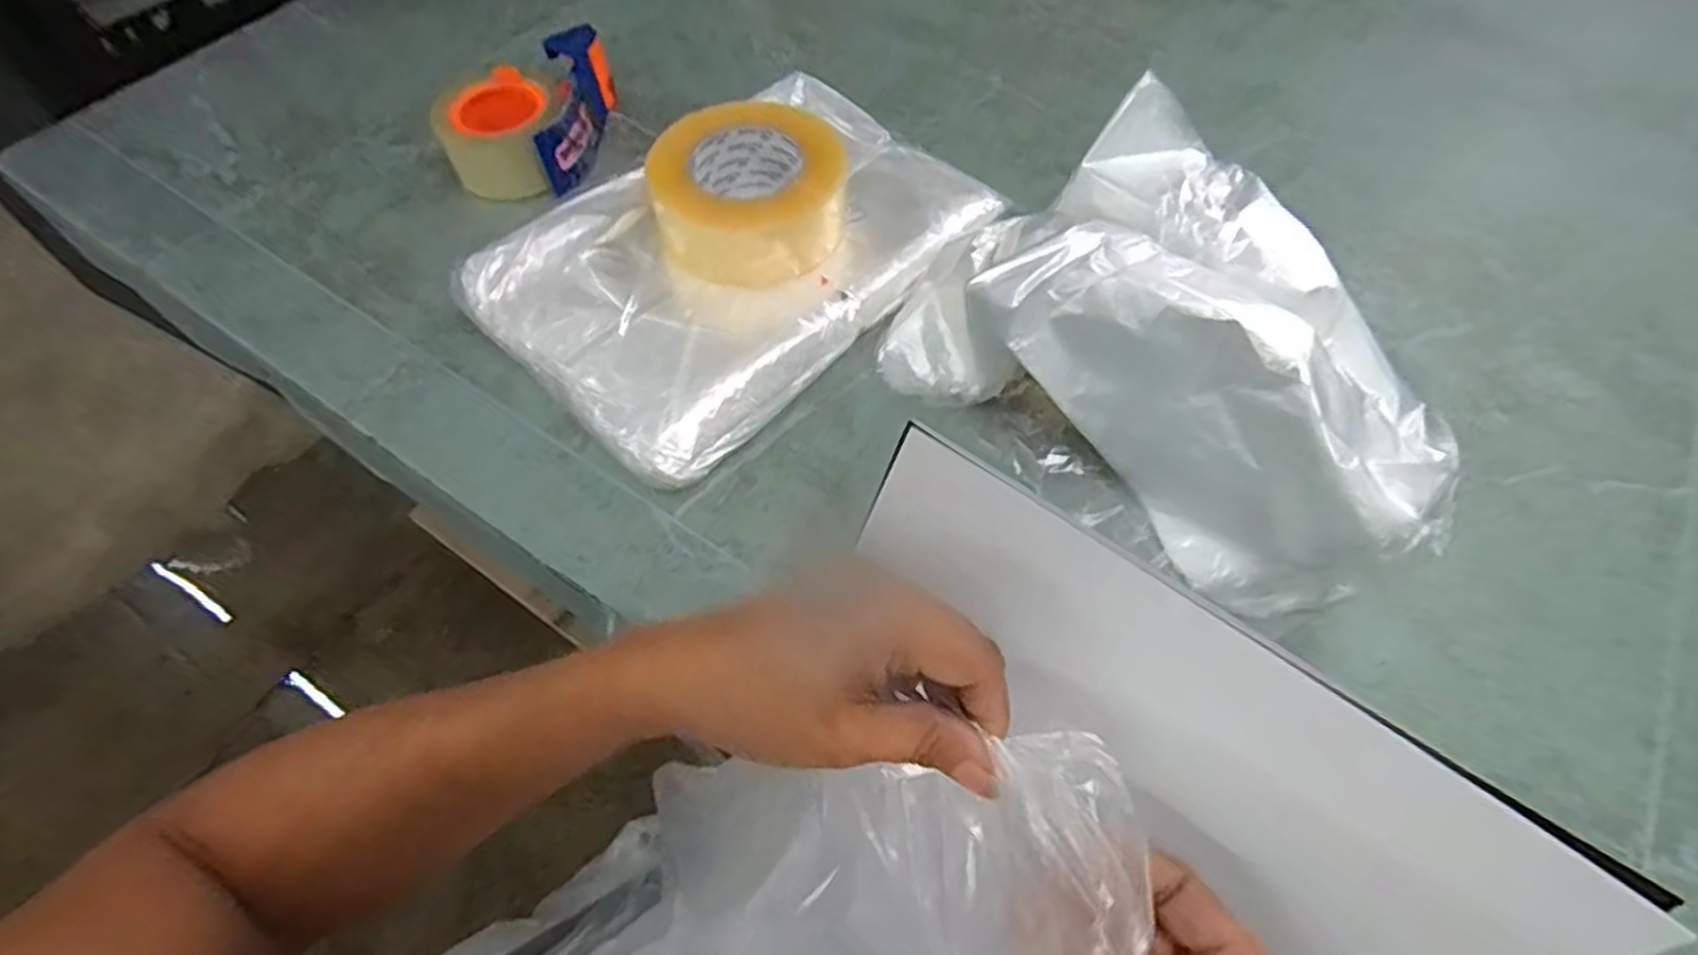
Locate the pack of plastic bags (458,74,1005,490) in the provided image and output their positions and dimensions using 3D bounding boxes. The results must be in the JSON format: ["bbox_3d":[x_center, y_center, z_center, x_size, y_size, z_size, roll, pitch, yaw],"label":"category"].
[{"bbox_3d":[-0.072,-0.162,0.537,0.341,0.055,0.225,-38,65,-22],"label":"pack of plastic bags"}]

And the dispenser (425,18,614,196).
[{"bbox_3d":[-0.261,-0.299,0.617,0.107,0.058,0.143,1,57,0],"label":"dispenser"}]

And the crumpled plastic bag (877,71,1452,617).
[{"bbox_3d":[0.189,-0.076,0.444,0.310,0.130,0.179,39,65,21],"label":"crumpled plastic bag"}]

